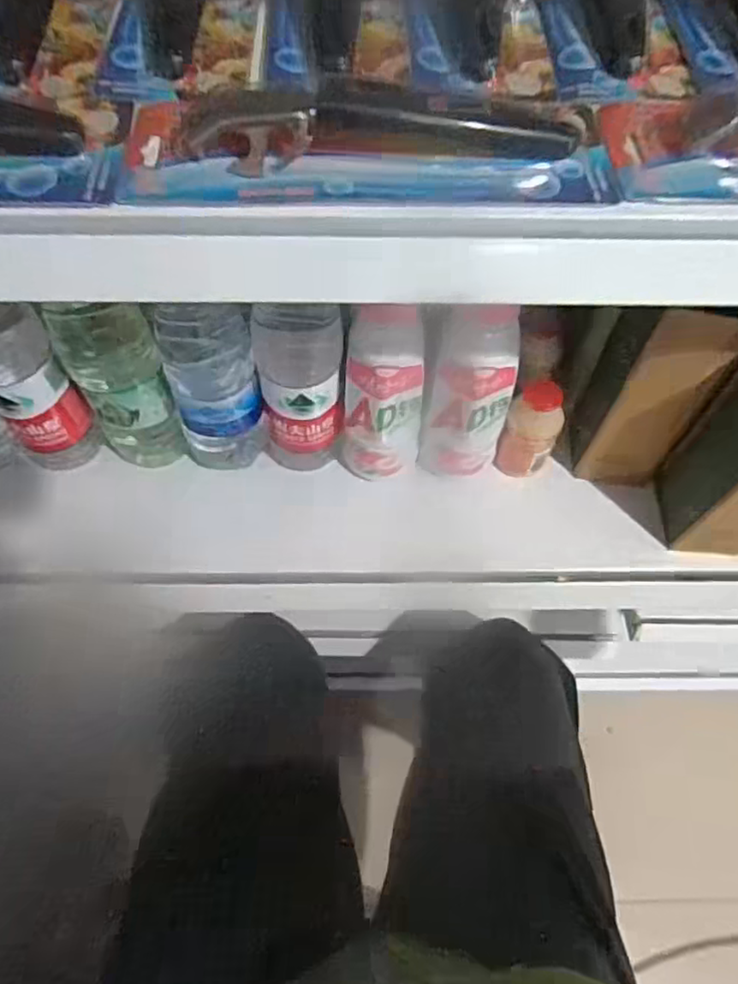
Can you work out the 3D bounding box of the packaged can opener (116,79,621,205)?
[{"bbox_3d":[0.000,-0.157,0.283,0.209,0.018,0.067,0,62,-2],"label":"packaged can opener"}]

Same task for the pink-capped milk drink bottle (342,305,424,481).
[{"bbox_3d":[0.010,-0.069,0.488,0.055,0.143,0.050,1,62,-2],"label":"pink-capped milk drink bottle"}]

